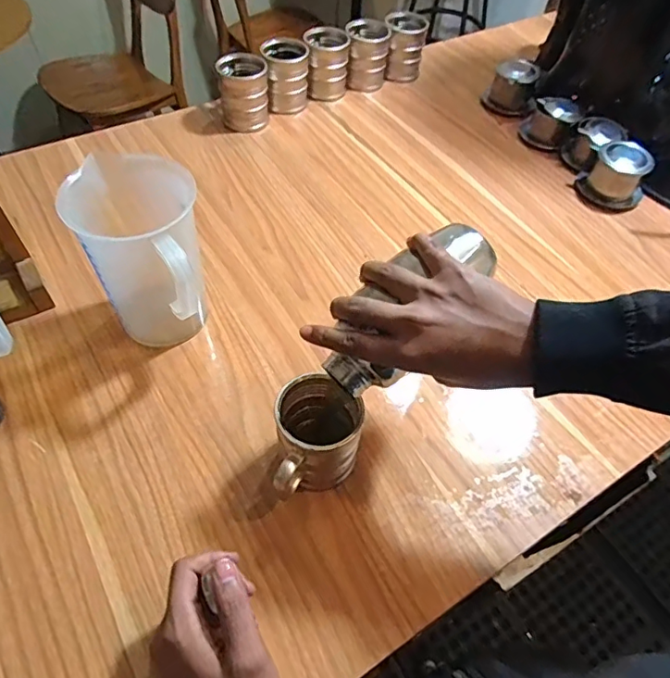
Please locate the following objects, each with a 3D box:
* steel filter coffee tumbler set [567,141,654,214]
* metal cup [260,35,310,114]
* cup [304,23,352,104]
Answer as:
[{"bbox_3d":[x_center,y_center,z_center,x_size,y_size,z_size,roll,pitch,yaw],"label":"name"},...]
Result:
[{"bbox_3d":[0.404,-0.237,0.751,0.083,0.067,0.085,-15,55,-13],"label":"steel filter coffee tumbler set"},{"bbox_3d":[-0.079,-0.425,0.840,0.074,0.093,0.071,-2,53,-4],"label":"metal cup"},{"bbox_3d":[-0.014,-0.460,0.876,0.070,0.091,0.075,2,53,-1],"label":"cup"}]

